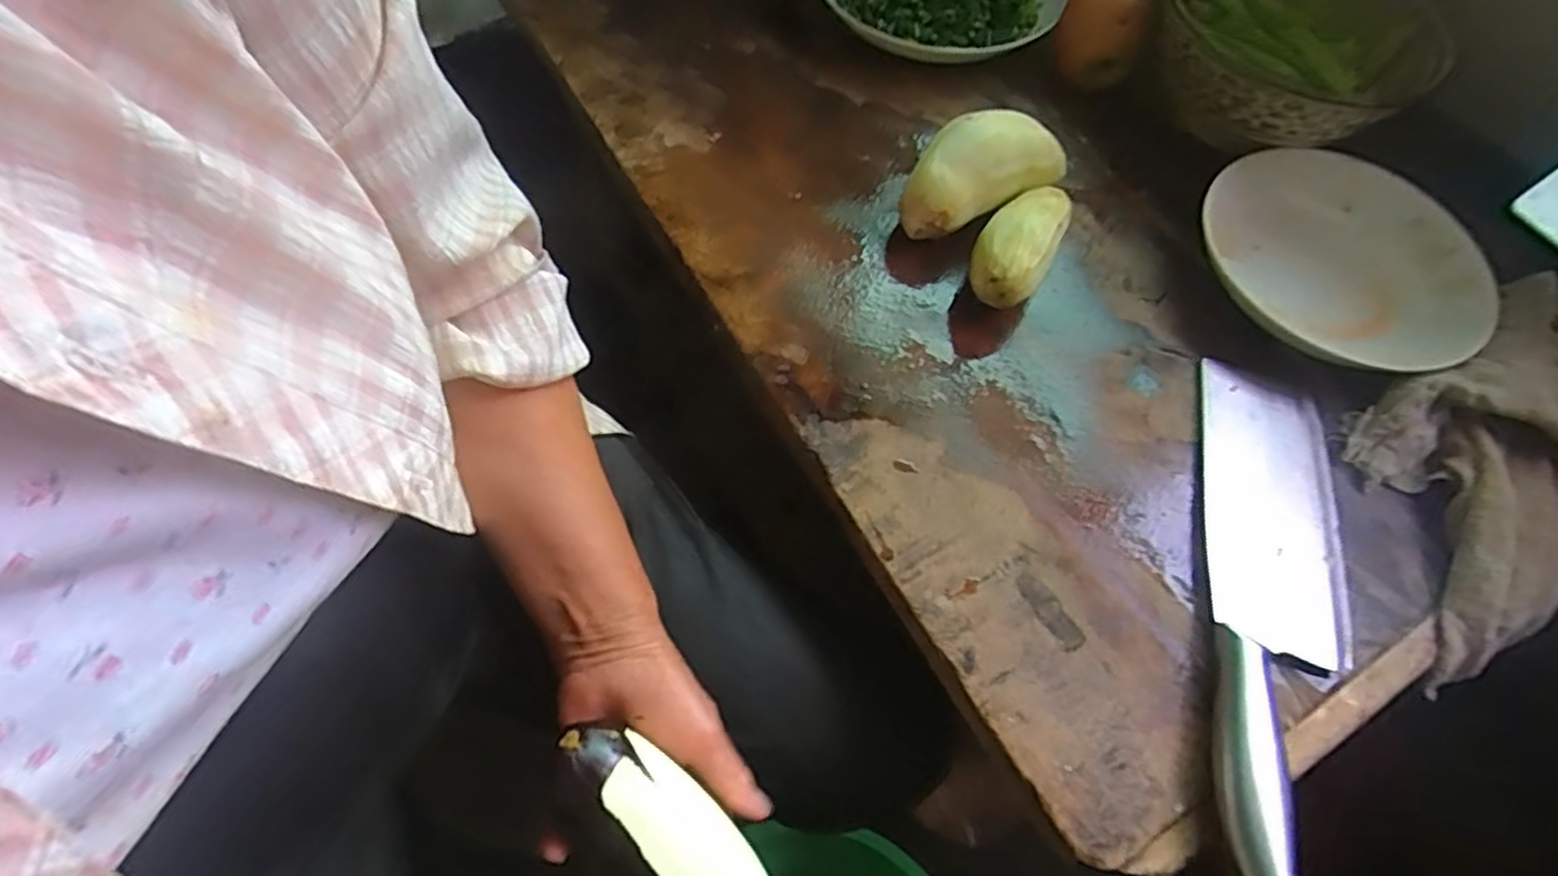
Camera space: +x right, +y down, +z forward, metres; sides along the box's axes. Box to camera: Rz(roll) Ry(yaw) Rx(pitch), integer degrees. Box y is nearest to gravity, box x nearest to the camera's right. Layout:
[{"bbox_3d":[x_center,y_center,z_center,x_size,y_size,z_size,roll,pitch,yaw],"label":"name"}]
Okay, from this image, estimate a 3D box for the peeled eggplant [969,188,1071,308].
[{"bbox_3d":[0.150,-0.118,0.457,0.046,0.048,0.097,34,65,13],"label":"peeled eggplant"}]

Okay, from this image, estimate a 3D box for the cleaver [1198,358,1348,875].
[{"bbox_3d":[0.259,0.076,0.373,0.073,0.025,0.277,16,61,4],"label":"cleaver"}]

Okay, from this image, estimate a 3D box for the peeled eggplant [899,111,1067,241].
[{"bbox_3d":[0.129,-0.171,0.477,0.120,0.062,0.053,-25,67,-16],"label":"peeled eggplant"}]

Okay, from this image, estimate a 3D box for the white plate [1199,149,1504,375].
[{"bbox_3d":[0.359,-0.116,0.473,0.171,0.033,0.167,2,61,-4],"label":"white plate"}]

